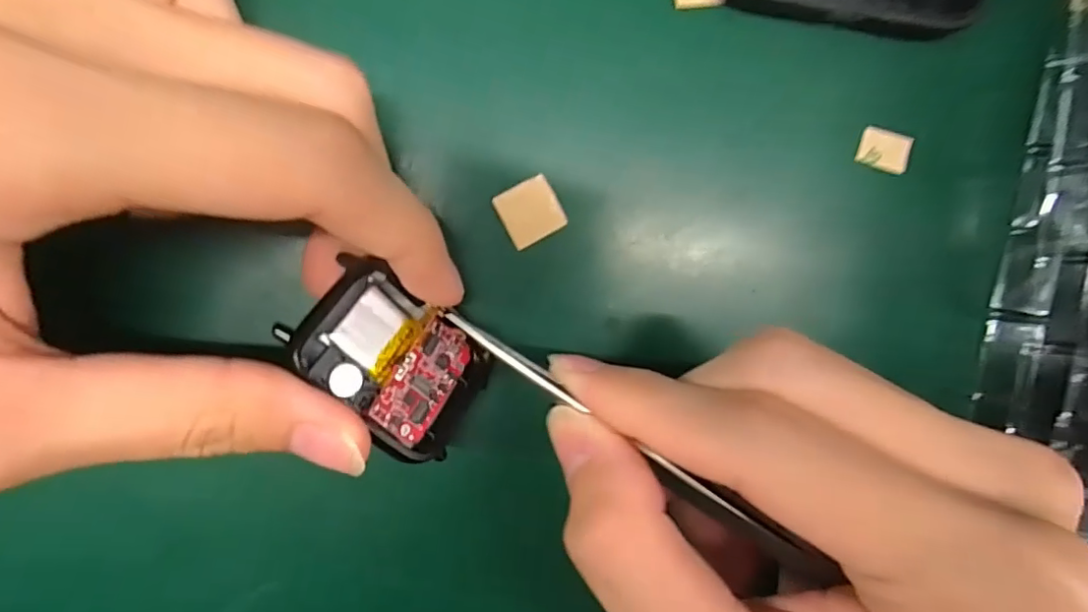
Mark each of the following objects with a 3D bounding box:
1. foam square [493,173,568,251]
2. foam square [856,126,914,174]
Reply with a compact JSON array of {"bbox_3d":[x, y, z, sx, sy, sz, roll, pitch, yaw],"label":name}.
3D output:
[{"bbox_3d":[-0.003,-0.025,0.153,0.016,0.004,0.016,-29,98,-5],"label":"foam square"},{"bbox_3d":[0.099,-0.045,0.167,0.016,0.004,0.011,13,92,-9],"label":"foam square"}]

